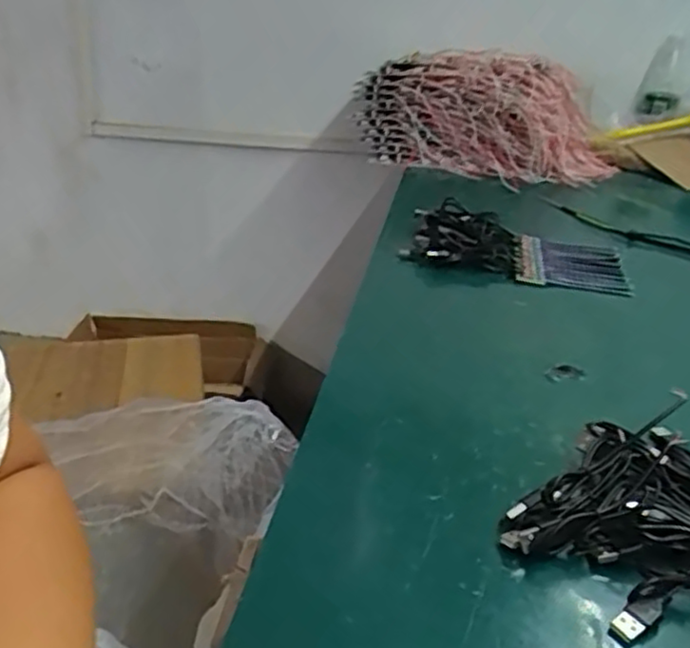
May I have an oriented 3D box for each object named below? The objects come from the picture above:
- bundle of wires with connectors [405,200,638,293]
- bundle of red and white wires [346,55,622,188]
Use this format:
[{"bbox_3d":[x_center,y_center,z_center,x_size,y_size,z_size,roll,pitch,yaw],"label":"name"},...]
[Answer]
[{"bbox_3d":[0.207,-0.085,0.849,0.267,0.047,0.170,14,29,23],"label":"bundle of wires with connectors"},{"bbox_3d":[0.223,-0.359,1.208,0.411,0.182,0.133,16,30,26],"label":"bundle of red and white wires"}]

